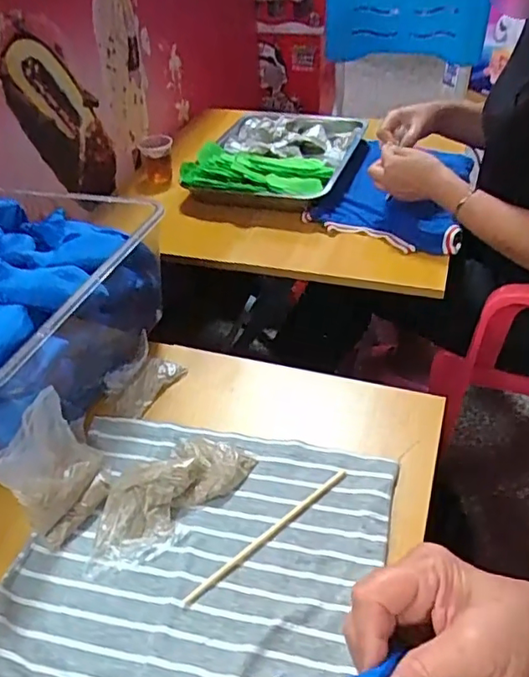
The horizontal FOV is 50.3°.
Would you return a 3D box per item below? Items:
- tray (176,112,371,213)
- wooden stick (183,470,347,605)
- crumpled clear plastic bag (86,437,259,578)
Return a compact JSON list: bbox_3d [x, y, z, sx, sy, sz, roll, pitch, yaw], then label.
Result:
[{"bbox_3d":[0.029,-0.345,1.046,0.275,0.057,0.375,10,45,16],"label":"tray"},{"bbox_3d":[0.005,0.152,0.445,0.163,0.004,0.008,-33,50,-26],"label":"wooden stick"},{"bbox_3d":[-0.082,0.126,0.465,0.148,0.026,0.067,-30,49,-24],"label":"crumpled clear plastic bag"}]

